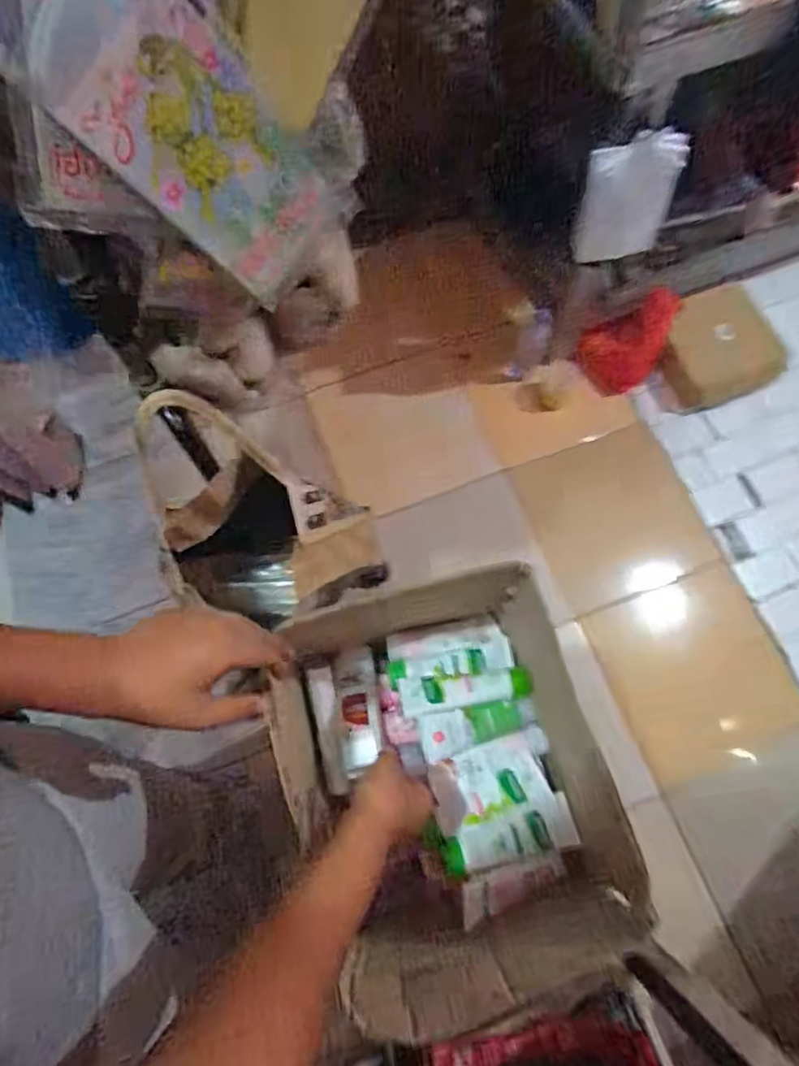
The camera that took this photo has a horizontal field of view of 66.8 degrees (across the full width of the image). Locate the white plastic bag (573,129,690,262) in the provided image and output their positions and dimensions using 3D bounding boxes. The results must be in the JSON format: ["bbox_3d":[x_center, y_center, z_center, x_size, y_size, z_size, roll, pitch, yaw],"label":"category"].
[{"bbox_3d":[0.435,-0.632,1.149,0.182,0.218,0.036,-4,50,-9],"label":"white plastic bag"}]

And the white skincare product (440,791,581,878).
[{"bbox_3d":[0.127,0.352,0.698,0.157,0.030,0.053,-16,73,-4],"label":"white skincare product"}]

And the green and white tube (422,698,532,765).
[{"bbox_3d":[0.101,0.236,0.749,0.151,0.027,0.051,-11,72,-15],"label":"green and white tube"}]

